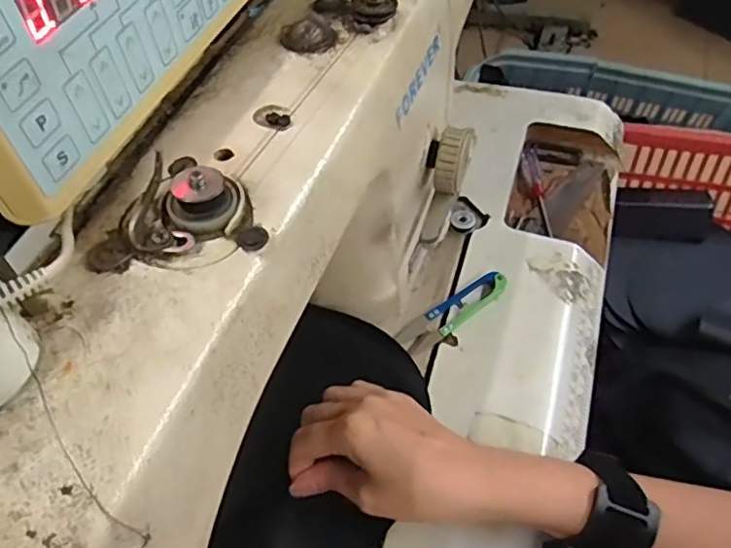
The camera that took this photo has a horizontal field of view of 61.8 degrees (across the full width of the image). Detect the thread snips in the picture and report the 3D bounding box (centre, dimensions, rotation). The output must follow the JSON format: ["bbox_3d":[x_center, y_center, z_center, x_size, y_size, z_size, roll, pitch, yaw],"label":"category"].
[{"bbox_3d":[0.067,0.027,0.465,0.098,0.010,0.025,-32,57,-19],"label":"thread snips"}]

